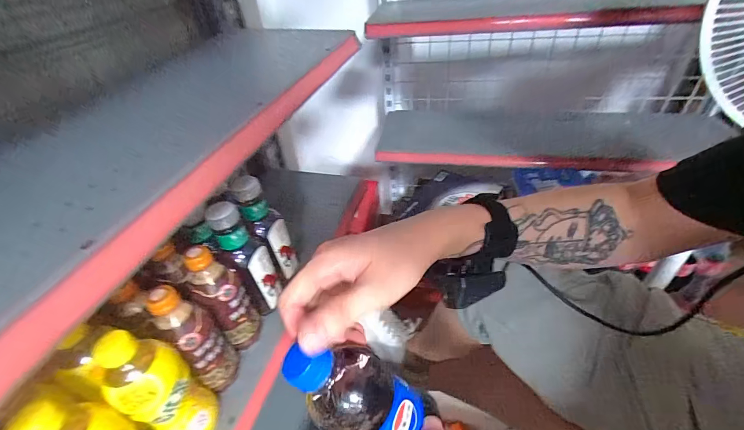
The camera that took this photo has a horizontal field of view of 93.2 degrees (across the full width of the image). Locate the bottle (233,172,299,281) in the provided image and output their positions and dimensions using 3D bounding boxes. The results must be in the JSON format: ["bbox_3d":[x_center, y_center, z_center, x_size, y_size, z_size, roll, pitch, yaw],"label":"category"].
[{"bbox_3d":[-0.167,0.025,0.574,0.059,0.182,0.055,-20,41,-16],"label":"bottle"}]

